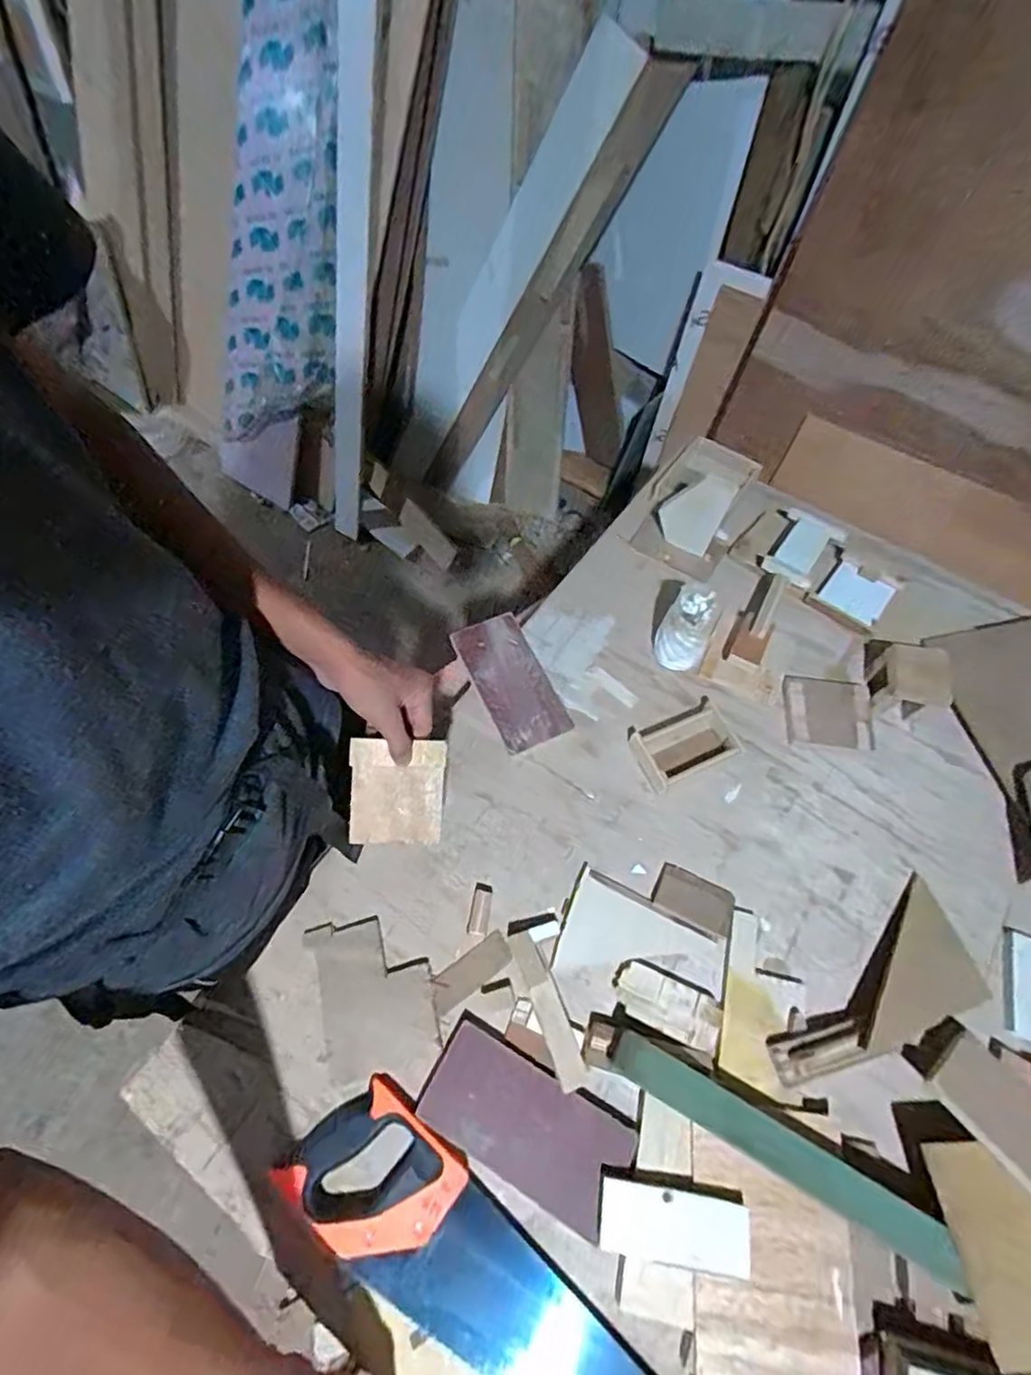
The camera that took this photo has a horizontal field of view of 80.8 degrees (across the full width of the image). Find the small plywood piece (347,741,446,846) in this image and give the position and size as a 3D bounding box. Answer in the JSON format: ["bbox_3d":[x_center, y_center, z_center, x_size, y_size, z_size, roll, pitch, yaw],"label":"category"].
[{"bbox_3d":[-0.114,0.100,0.580,0.086,0.010,0.098,4,95,-8],"label":"small plywood piece"}]

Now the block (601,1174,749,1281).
[{"bbox_3d":[0.134,0.461,0.518,0.122,0.023,0.051,9,60,3],"label":"block"}]

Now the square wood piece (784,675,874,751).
[{"bbox_3d":[0.396,0.032,0.769,0.100,0.007,0.090,6,73,7],"label":"square wood piece"}]

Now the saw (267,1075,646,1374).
[{"bbox_3d":[0.019,0.549,0.490,0.504,0.017,0.112,36,65,17],"label":"saw"}]

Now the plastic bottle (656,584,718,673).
[{"bbox_3d":[0.220,-0.079,0.778,0.063,0.098,0.067,22,62,10],"label":"plastic bottle"}]

